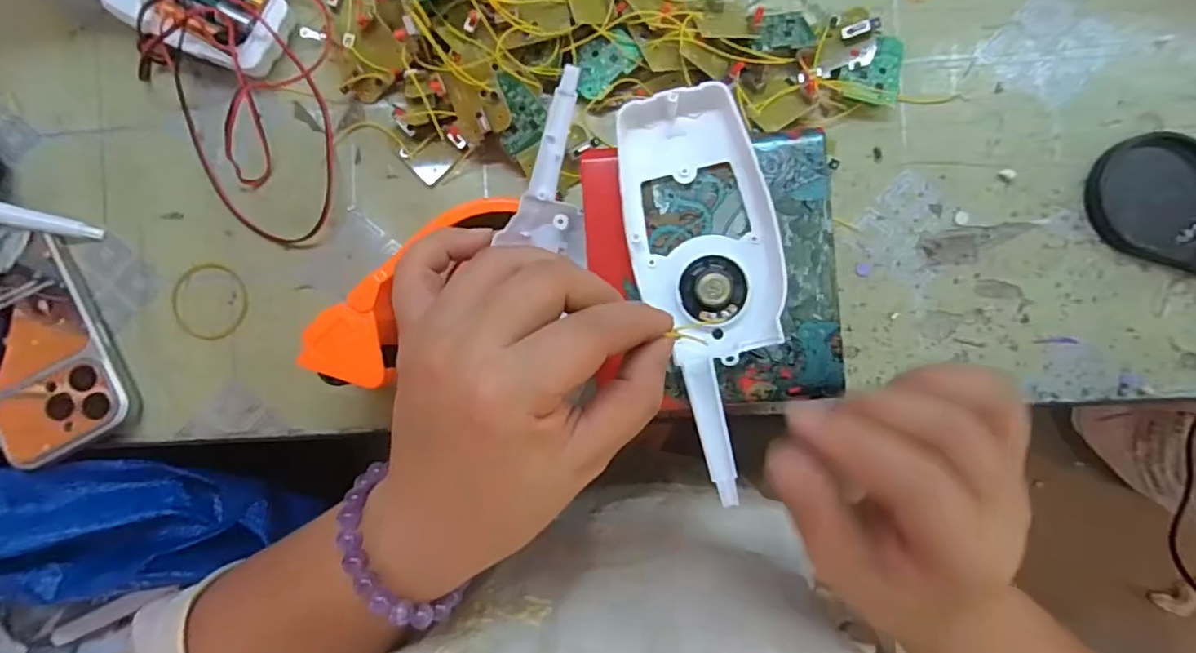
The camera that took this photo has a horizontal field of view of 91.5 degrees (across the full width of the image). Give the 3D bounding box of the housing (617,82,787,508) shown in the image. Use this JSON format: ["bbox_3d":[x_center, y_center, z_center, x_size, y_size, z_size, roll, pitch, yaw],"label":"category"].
[{"bbox_3d":[0.047,-0.016,0.240,0.059,0.018,0.161,-8,84,4],"label":"housing"}]

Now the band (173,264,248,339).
[{"bbox_3d":[-0.245,-0.016,0.365,0.051,0.004,0.048,9,90,4],"label":"band"}]

